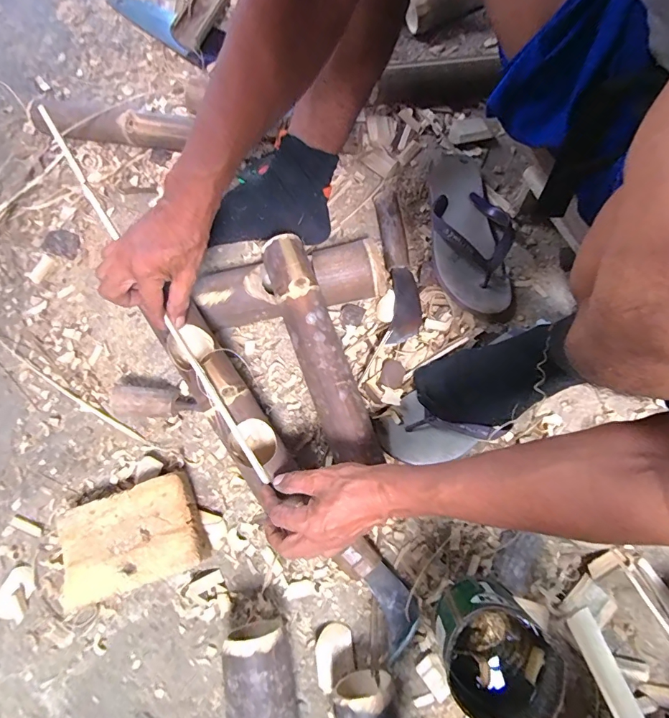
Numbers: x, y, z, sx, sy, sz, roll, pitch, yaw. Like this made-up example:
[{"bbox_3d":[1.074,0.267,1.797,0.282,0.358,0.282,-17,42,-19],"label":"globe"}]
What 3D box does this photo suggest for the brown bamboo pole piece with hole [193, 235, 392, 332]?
[{"bbox_3d":[-0.065,-0.106,0.581,0.265,0.064,0.079,-13,74,0],"label":"brown bamboo pole piece with hole"}]

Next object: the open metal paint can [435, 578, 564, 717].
[{"bbox_3d":[0.158,0.291,0.417,0.095,0.124,0.101,-1,74,3],"label":"open metal paint can"}]

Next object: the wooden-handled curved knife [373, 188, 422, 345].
[{"bbox_3d":[0.094,-0.138,0.599,0.050,0.030,0.238,-4,74,2],"label":"wooden-handled curved knife"}]

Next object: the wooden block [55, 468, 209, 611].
[{"bbox_3d":[-0.246,0.213,0.500,0.166,0.050,0.116,-18,74,-2],"label":"wooden block"}]

